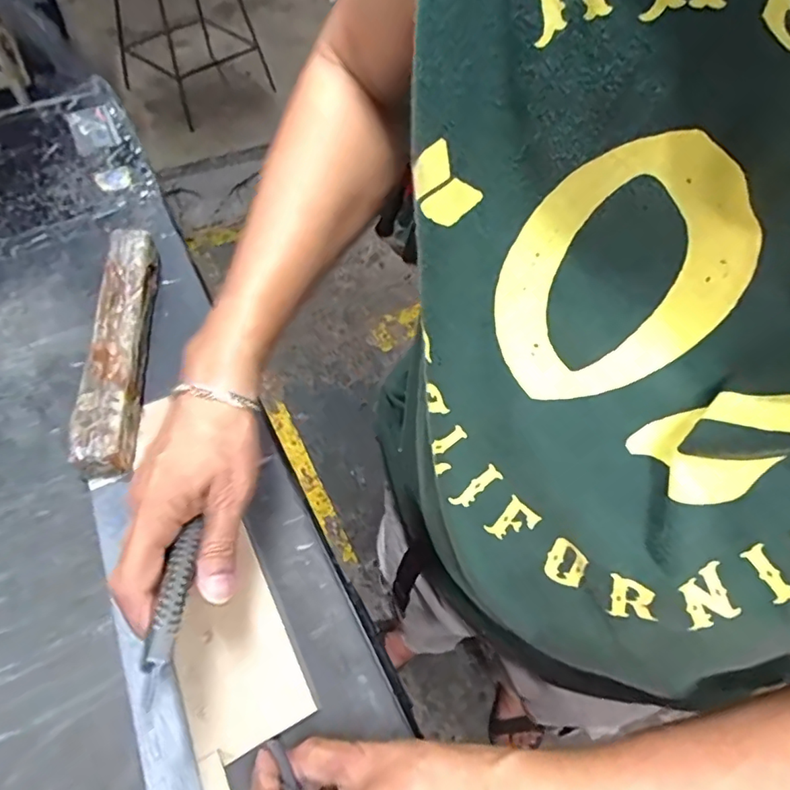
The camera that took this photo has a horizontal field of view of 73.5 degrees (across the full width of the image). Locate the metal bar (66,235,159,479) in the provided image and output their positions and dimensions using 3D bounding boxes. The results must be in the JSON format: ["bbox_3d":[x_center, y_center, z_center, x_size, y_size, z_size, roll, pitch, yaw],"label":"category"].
[{"bbox_3d":[-0.245,-0.053,0.481,0.046,0.044,0.277,-4,55,-10],"label":"metal bar"}]

